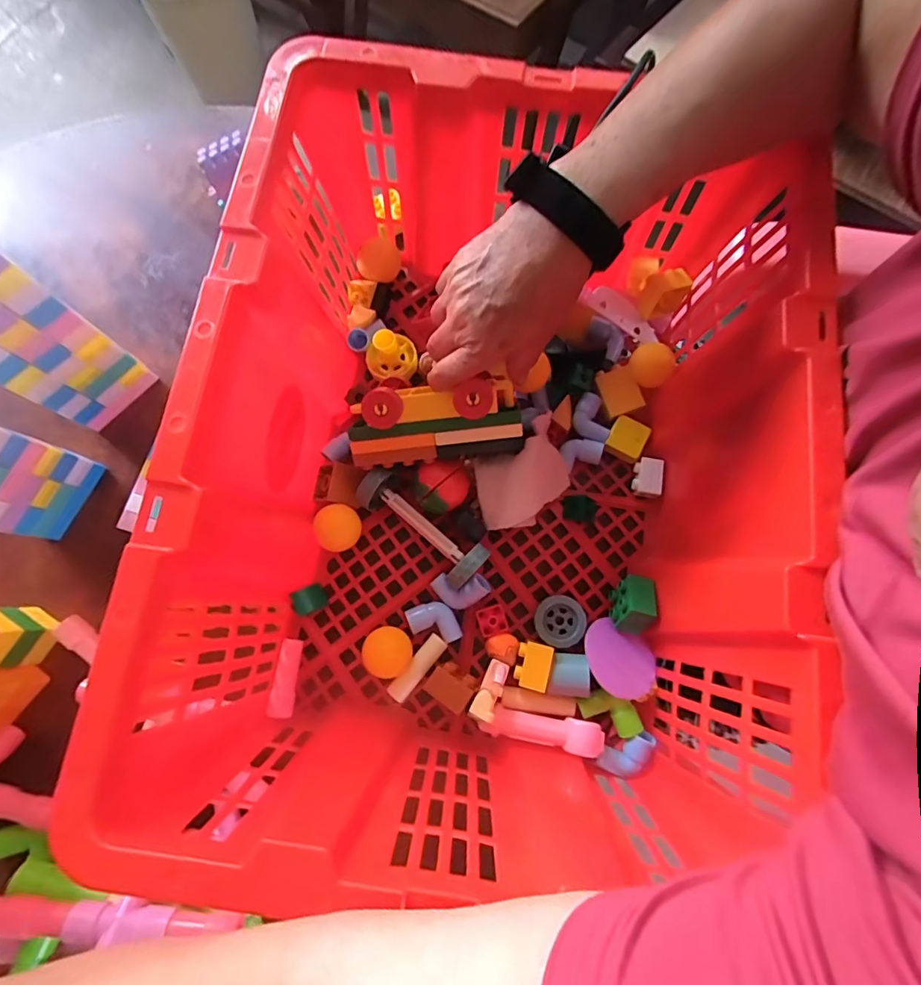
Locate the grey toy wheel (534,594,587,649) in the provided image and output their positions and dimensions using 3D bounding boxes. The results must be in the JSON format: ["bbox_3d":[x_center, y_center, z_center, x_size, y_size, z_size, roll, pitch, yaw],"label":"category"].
[{"bbox_3d":[0.077,0.099,0.371,0.039,0.011,0.037,0,77,0],"label":"grey toy wheel"}]

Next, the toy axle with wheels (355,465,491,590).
[{"bbox_3d":[-0.032,0.028,0.377,0.112,0.038,0.036,37,79,8],"label":"toy axle with wheels"}]

